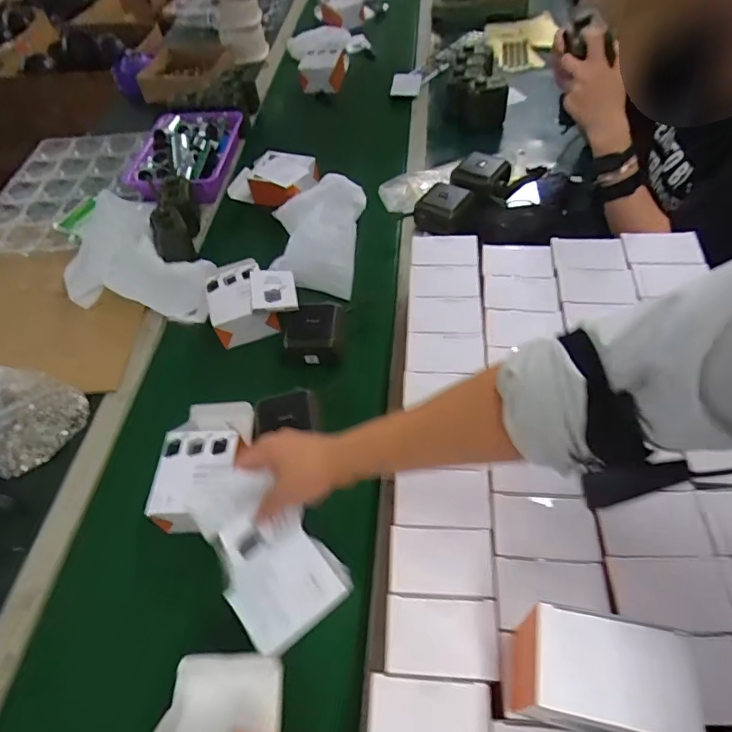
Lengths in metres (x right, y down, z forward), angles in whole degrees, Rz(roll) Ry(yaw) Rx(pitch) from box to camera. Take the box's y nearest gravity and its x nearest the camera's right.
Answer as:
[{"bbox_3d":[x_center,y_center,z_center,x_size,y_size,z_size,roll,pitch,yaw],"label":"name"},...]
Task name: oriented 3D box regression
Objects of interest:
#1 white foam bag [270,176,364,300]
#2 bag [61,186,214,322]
[{"bbox_3d":[-0.088,-0.260,0.920,0.149,0.072,0.273,2,55,7],"label":"white foam bag"},{"bbox_3d":[-0.393,-0.174,0.852,0.203,0.163,0.196,28,61,23],"label":"bag"}]

